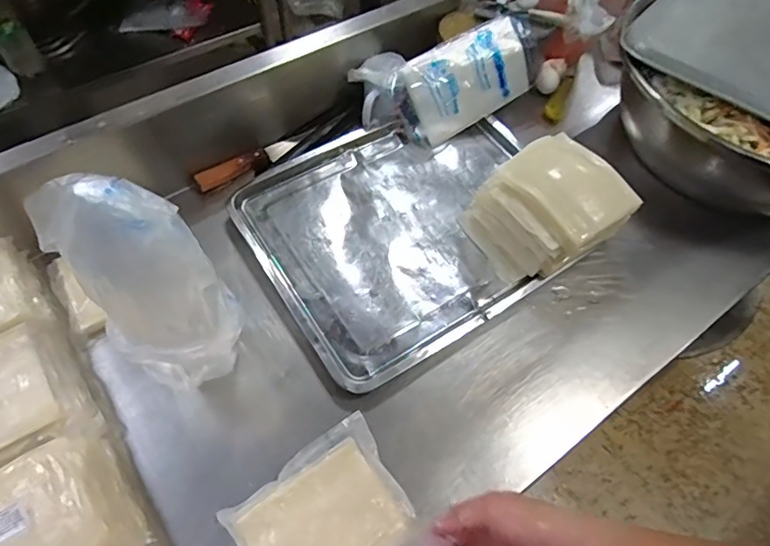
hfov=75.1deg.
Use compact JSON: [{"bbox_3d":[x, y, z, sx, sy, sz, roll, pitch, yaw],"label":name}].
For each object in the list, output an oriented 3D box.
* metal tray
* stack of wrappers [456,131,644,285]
[{"bbox_3d":[0.045,-0.090,0.776,0.470,0.027,0.390,-29,64,-19],"label":"metal tray"},{"bbox_3d":[0.233,-0.090,0.733,0.179,0.109,0.181,-26,63,-17],"label":"stack of wrappers"}]

